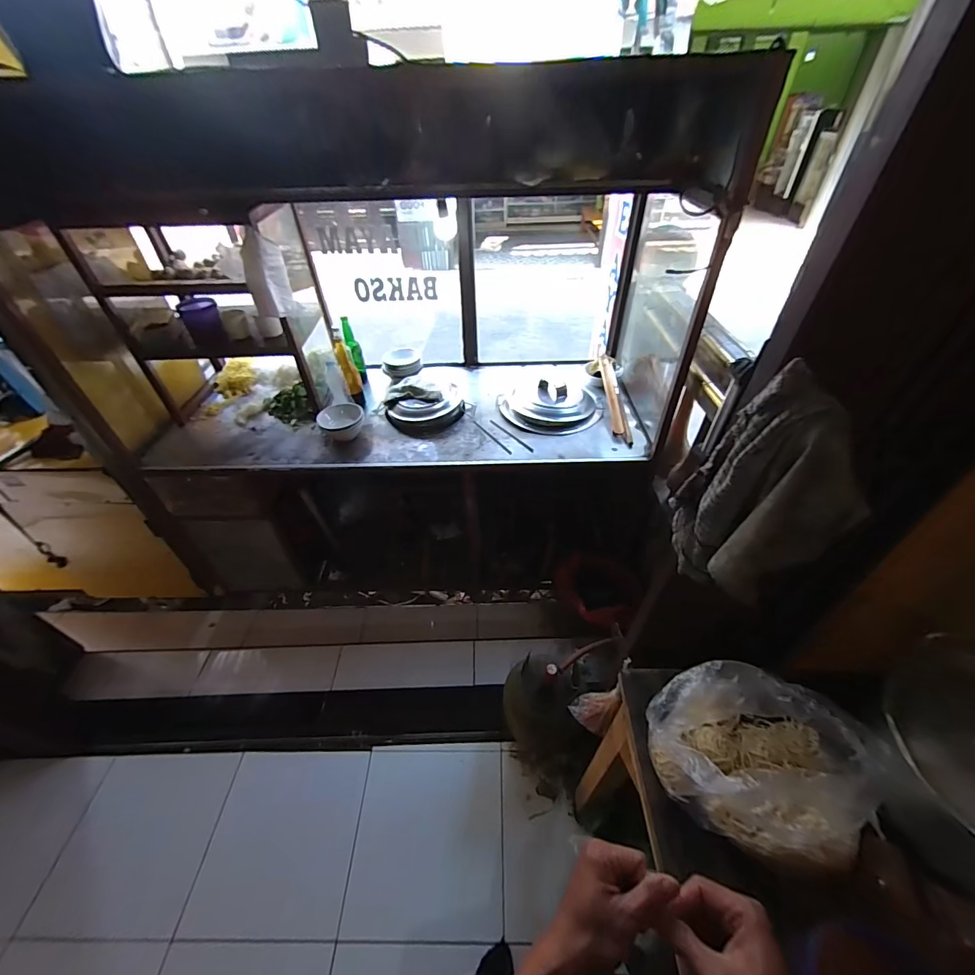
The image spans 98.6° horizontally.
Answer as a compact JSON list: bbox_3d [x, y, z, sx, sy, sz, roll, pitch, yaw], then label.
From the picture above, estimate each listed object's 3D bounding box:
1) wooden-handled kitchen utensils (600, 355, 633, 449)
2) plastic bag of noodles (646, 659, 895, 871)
[{"bbox_3d":[0.478,-0.330,1.569,0.060,0.048,0.441,-2,57,1],"label":"wooden-handled kitchen utensils"},{"bbox_3d":[0.337,0.339,0.536,0.238,0.114,0.181,18,48,19],"label":"plastic bag of noodles"}]

